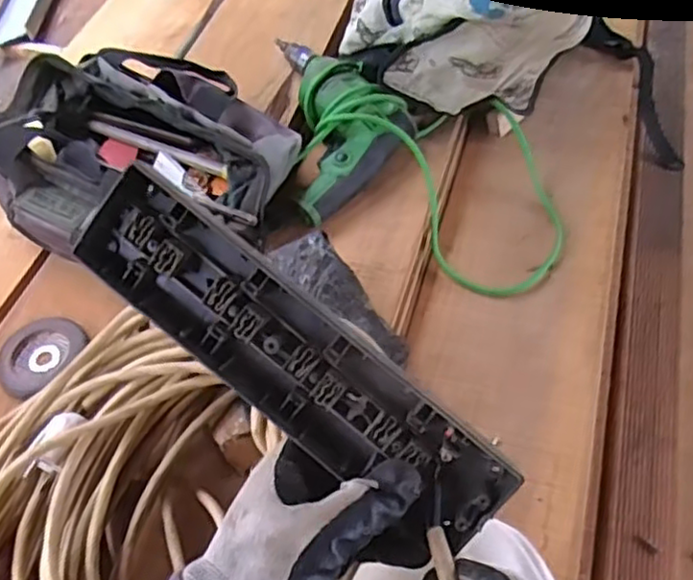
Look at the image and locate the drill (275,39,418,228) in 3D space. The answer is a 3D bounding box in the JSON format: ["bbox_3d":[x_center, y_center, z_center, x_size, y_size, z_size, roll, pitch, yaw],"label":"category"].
[{"bbox_3d":[0.004,-0.208,0.816,0.139,0.058,0.271,-6,52,0],"label":"drill"}]

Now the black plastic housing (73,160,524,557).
[{"bbox_3d":[-0.026,0.034,0.340,0.238,0.043,0.051,37,61,4],"label":"black plastic housing"}]

